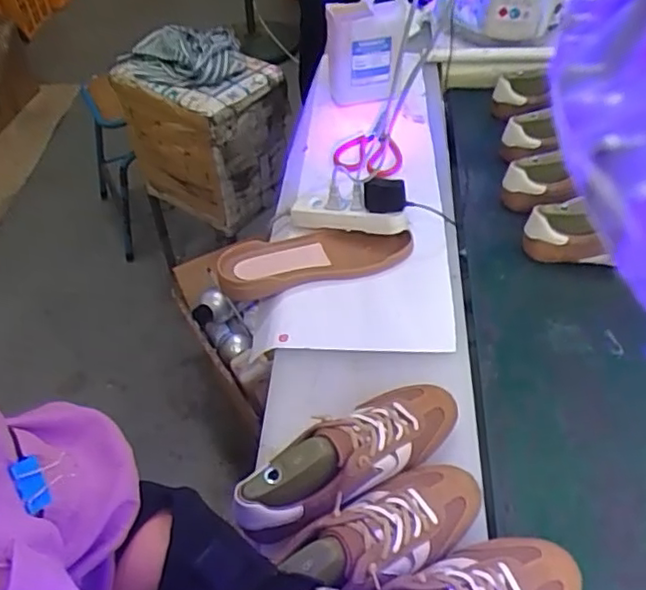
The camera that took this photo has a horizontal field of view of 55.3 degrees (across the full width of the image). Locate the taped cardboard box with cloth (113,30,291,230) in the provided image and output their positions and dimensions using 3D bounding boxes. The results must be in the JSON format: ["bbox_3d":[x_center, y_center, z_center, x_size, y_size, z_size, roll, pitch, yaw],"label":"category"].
[{"bbox_3d":[-0.309,-0.442,1.580,0.391,0.382,0.258,32,58,27],"label":"taped cardboard box with cloth"}]

